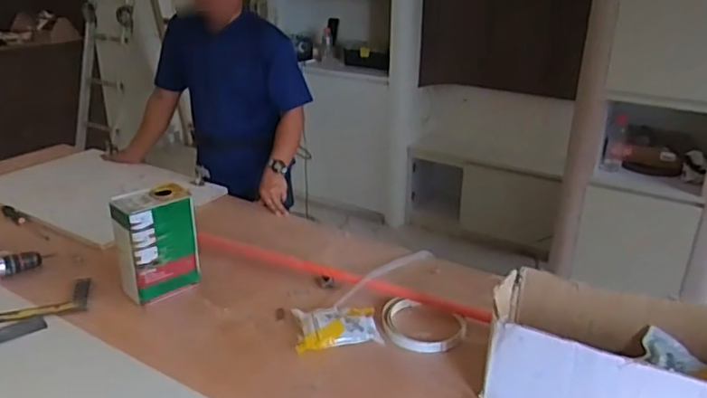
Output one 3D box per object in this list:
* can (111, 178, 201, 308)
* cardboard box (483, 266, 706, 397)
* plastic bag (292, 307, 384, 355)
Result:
[{"bbox_3d":[-0.437,0.100,1.318,0.163,0.220,0.103,-19,30,-38],"label":"can"},{"bbox_3d":[0.474,0.283,0.987,0.470,0.168,0.224,13,26,26],"label":"cardboard box"},{"bbox_3d":[-0.035,0.255,1.204,0.172,0.053,0.114,-6,25,-13],"label":"plastic bag"}]

